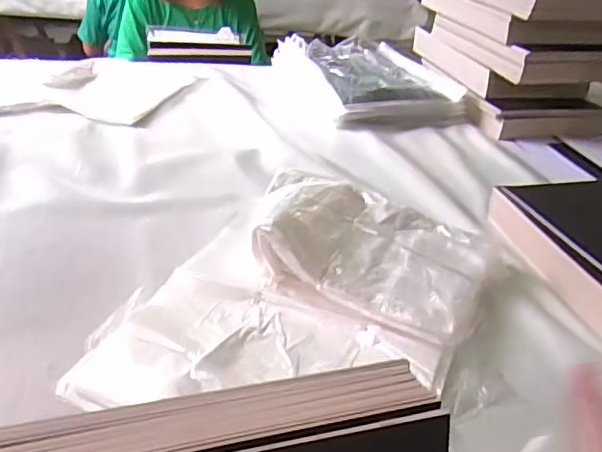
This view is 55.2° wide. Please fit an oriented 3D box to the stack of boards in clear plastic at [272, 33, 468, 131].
[{"bbox_3d":[0.135,-0.321,1.286,0.320,0.078,0.389,-10,36,-22],"label":"stack of boards in clear plastic"}]

